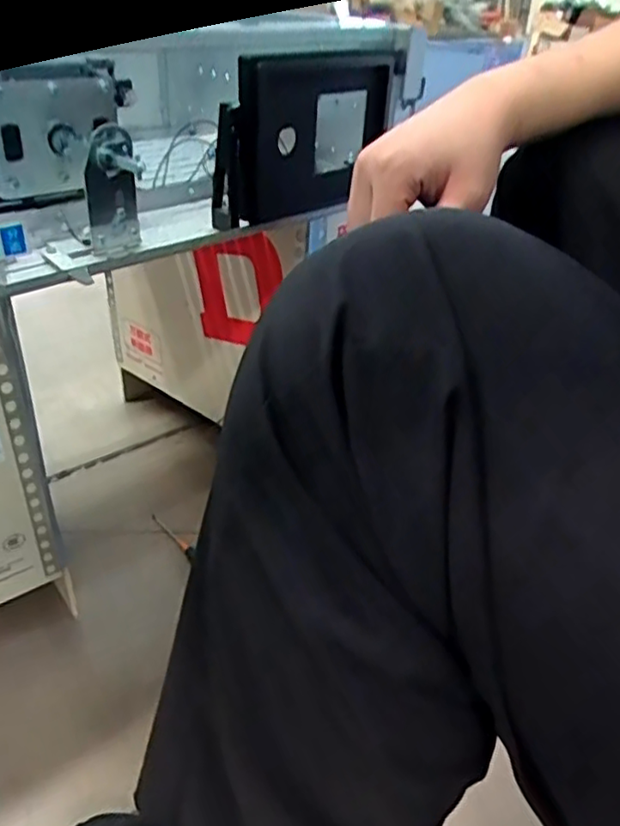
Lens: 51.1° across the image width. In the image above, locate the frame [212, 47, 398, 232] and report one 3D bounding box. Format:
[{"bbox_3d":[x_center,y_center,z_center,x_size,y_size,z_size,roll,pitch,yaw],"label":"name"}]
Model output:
[{"bbox_3d":[-0.001,-0.256,0.599,0.194,0.132,0.037,-26,44,-38],"label":"frame"}]

